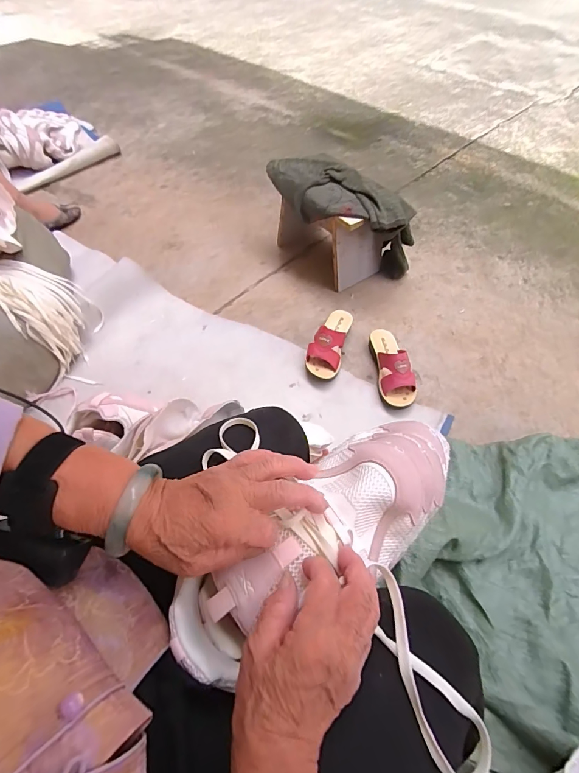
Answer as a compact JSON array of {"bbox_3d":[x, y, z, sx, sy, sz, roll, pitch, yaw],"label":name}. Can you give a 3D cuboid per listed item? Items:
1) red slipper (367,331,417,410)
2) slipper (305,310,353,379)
[{"bbox_3d":[0.248,-0.055,0.919,0.080,0.082,0.228,-8,57,-5],"label":"red slipper"},{"bbox_3d":[0.103,-0.121,0.964,0.085,0.077,0.218,15,58,10],"label":"slipper"}]

